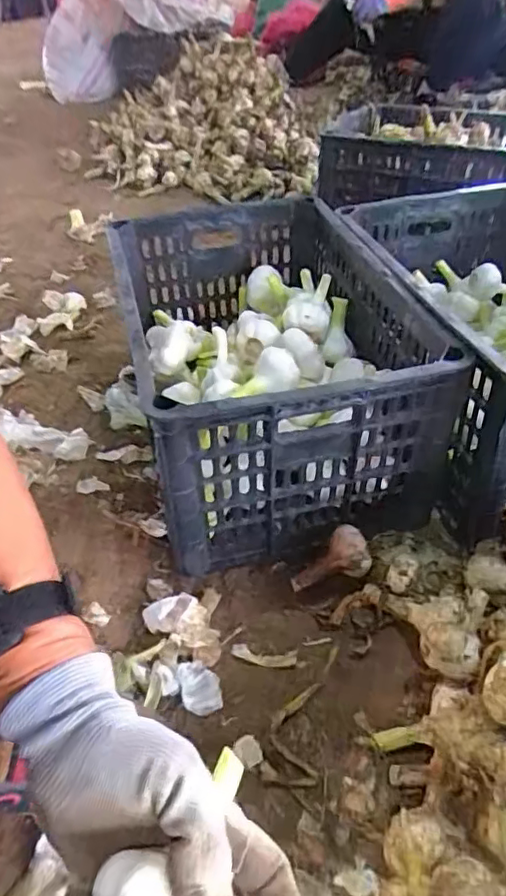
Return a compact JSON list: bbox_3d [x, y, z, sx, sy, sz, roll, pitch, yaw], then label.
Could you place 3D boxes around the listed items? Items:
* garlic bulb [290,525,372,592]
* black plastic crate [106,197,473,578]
[{"bbox_3d":[0.081,0.122,0.601,0.086,0.041,0.037,-36,40,13],"label":"garlic bulb"},{"bbox_3d":[0.008,-0.115,0.738,0.306,0.232,0.494,-12,41,-10],"label":"black plastic crate"}]

